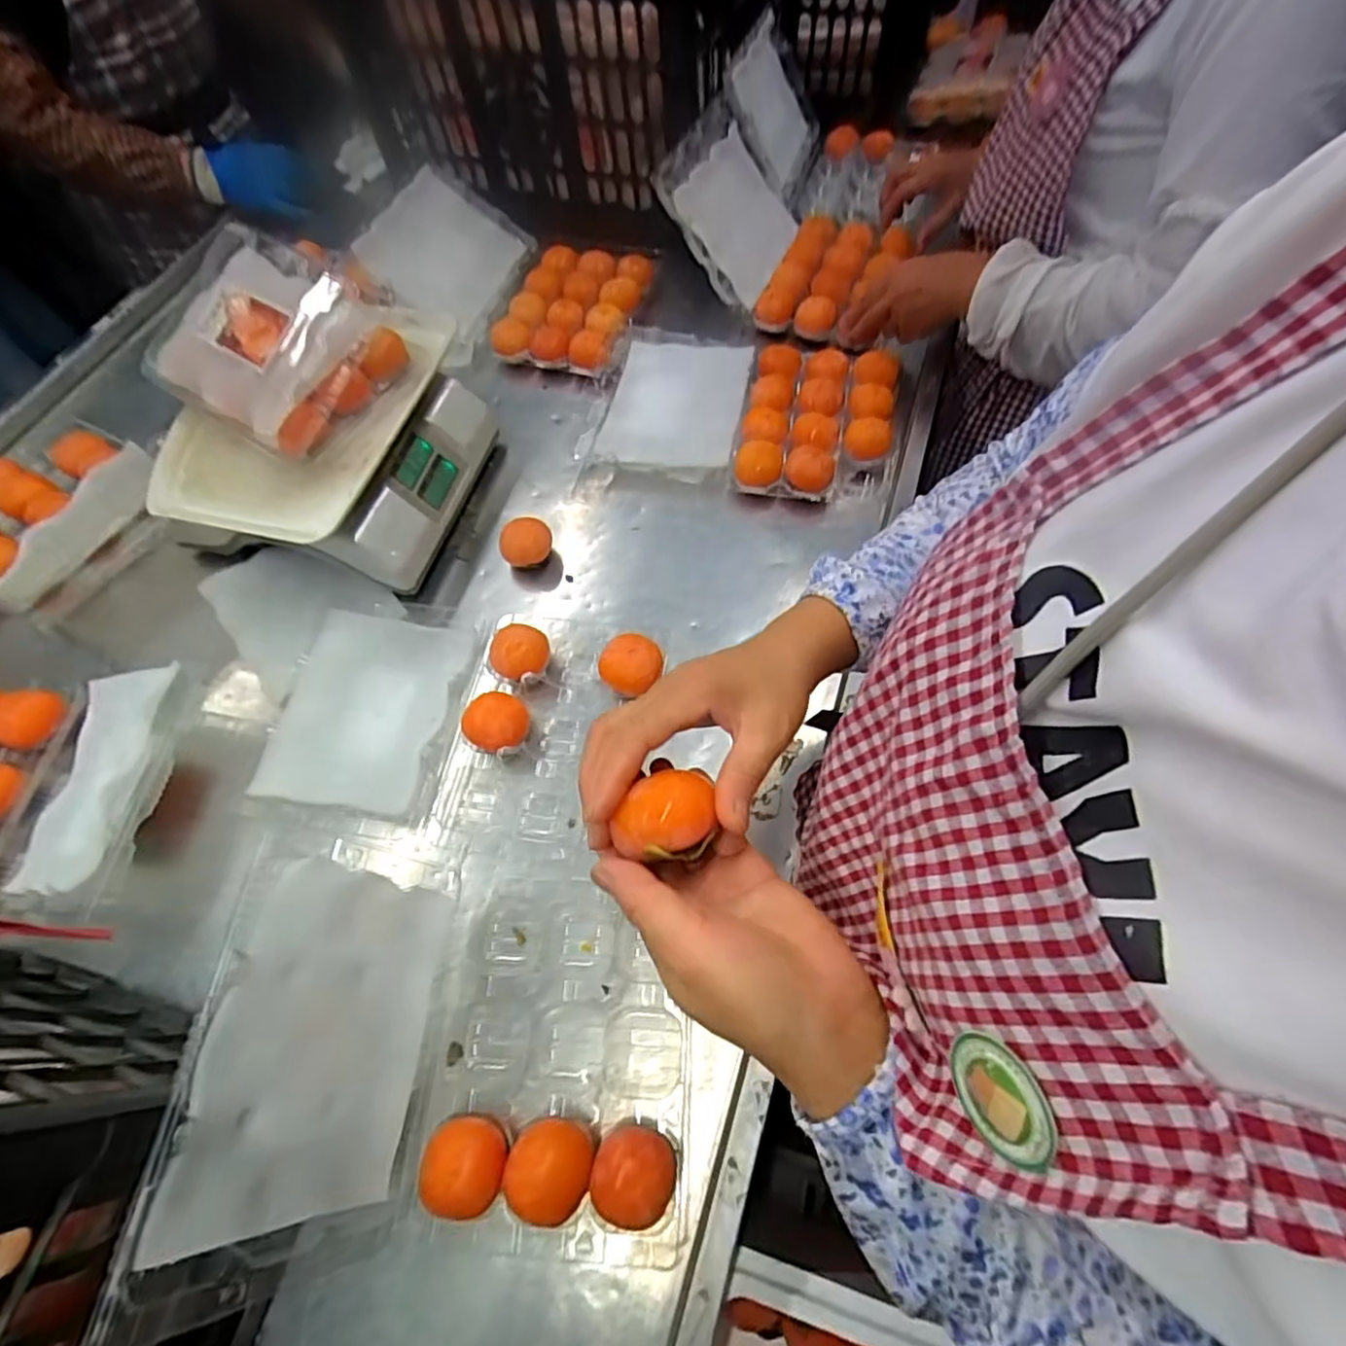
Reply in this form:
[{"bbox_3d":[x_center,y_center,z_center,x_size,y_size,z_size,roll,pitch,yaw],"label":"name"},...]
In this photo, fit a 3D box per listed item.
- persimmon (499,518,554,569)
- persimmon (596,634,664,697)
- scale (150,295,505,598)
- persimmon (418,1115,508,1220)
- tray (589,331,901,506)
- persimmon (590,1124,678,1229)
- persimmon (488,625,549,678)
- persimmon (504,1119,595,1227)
[{"bbox_3d":[-0.149,-0.132,0.660,0.053,0.042,0.046,-4,62,2],"label":"persimmon"},{"bbox_3d":[-0.039,-0.006,0.578,0.054,0.053,0.049,-24,64,-8],"label":"persimmon"},{"bbox_3d":[-0.356,-0.234,0.678,0.254,0.130,0.294,12,64,10],"label":"scale"},{"bbox_3d":[-0.134,0.320,0.414,0.051,0.040,0.051,-3,63,2],"label":"persimmon"},{"bbox_3d":[0.080,-0.289,0.719,0.329,0.058,0.211,11,64,10],"label":"tray"},{"bbox_3d":[-0.025,0.321,0.407,0.051,0.044,0.049,-2,63,3],"label":"persimmon"},{"bbox_3d":[-0.142,-0.017,0.596,0.052,0.043,0.045,-19,63,-6],"label":"persimmon"},{"bbox_3d":[-0.078,0.320,0.410,0.051,0.038,0.052,-2,63,3],"label":"persimmon"}]

